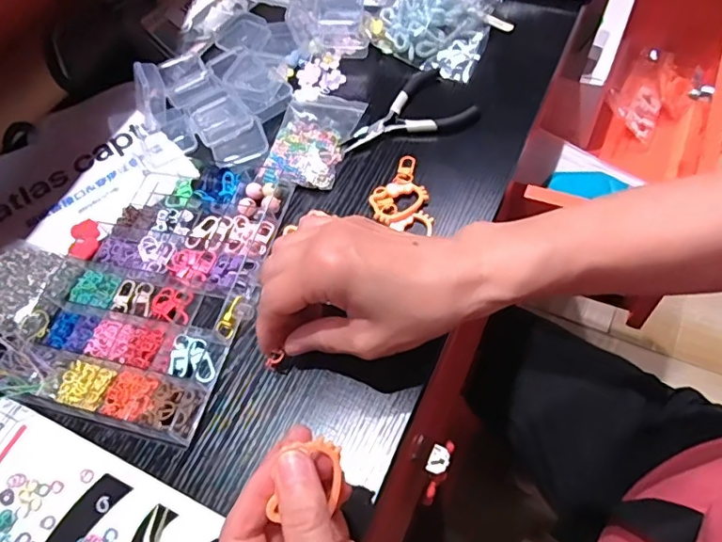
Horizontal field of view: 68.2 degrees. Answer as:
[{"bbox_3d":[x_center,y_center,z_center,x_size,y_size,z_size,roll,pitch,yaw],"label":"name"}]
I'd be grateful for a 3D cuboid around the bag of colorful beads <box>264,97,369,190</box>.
[{"bbox_3d":[-0.042,-0.112,0.444,0.066,0.011,0.094,13,62,16],"label":"bag of colorful beads"}]

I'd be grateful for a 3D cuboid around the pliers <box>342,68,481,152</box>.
[{"bbox_3d":[0.035,-0.128,0.443,0.104,0.013,0.069,-29,59,-9],"label":"pliers"}]

